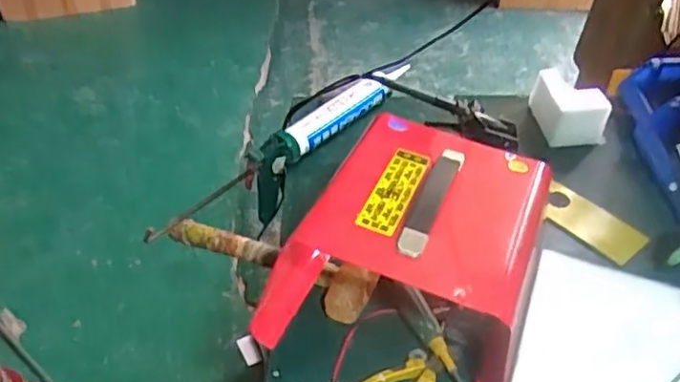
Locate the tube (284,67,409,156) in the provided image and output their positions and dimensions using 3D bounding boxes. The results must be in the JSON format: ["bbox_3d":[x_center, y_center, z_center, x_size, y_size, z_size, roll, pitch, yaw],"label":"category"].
[{"bbox_3d":[0.011,-0.141,1.062,0.048,0.044,0.261,35,53,30],"label":"tube"}]

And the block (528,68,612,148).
[{"bbox_3d":[0.365,-0.137,1.061,0.093,0.079,0.117,-8,45,-9],"label":"block"}]

